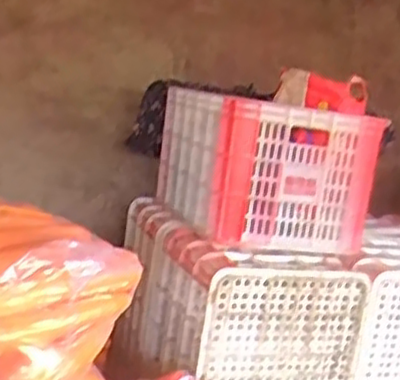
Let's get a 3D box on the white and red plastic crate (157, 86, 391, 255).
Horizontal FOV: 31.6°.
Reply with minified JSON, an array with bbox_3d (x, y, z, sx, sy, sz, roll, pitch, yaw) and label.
[{"bbox_3d":[0.144,-0.070,1.689,0.367,0.276,0.545,4,10,-18],"label":"white and red plastic crate"}]

